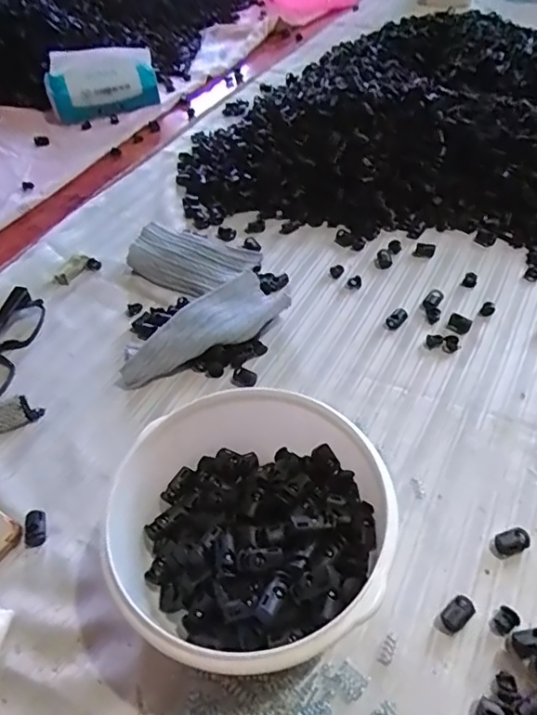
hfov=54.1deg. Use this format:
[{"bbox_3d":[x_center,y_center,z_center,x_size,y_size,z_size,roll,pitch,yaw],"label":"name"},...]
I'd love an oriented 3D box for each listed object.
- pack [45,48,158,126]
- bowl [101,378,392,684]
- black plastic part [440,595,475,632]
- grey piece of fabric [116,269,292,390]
[{"bbox_3d":[-0.258,-0.419,0.803,0.168,0.080,0.068,-6,48,1],"label":"pack"},{"bbox_3d":[-0.013,0.103,0.327,0.161,0.079,0.170,-3,48,4],"label":"bowl"},{"bbox_3d":[0.114,0.154,0.317,0.021,0.009,0.014,-37,54,-25],"label":"black plastic part"},{"bbox_3d":[-0.054,-0.022,0.472,0.162,0.030,0.056,-38,55,-25],"label":"grey piece of fabric"}]

